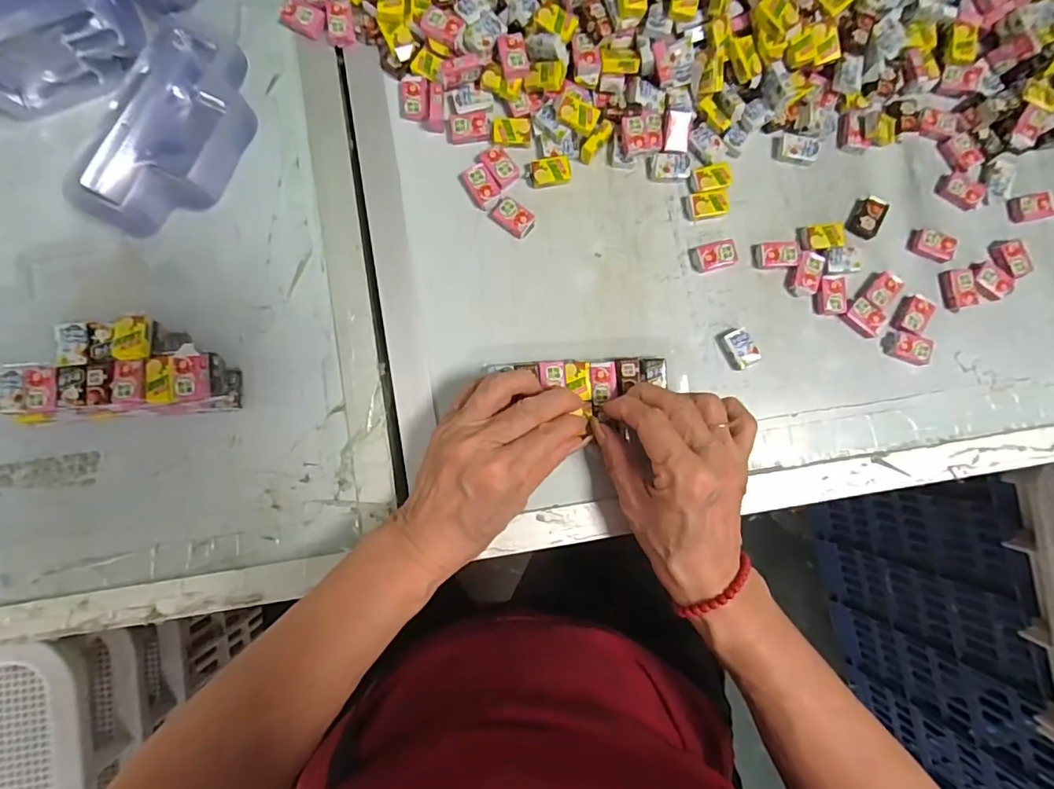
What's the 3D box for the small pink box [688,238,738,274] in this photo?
[{"bbox_3d":[0.127,-0.094,0.357,0.031,0.008,0.019,-12,87,-2],"label":"small pink box"}]

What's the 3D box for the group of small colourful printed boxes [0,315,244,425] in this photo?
[{"bbox_3d":[-0.242,-0.015,0.320,0.118,0.041,0.057,-5,87,-2],"label":"group of small colourful printed boxes"}]

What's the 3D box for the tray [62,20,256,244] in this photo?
[{"bbox_3d":[-0.226,-0.168,0.334,0.081,0.038,0.139,27,86,0],"label":"tray"}]

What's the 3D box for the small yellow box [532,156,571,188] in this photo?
[{"bbox_3d":[0.016,-0.149,0.354,0.025,0.007,0.018,-8,87,-2],"label":"small yellow box"}]

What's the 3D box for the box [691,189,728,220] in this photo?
[{"bbox_3d":[0.124,-0.129,0.360,0.024,0.007,0.018,-7,87,-2],"label":"box"}]

